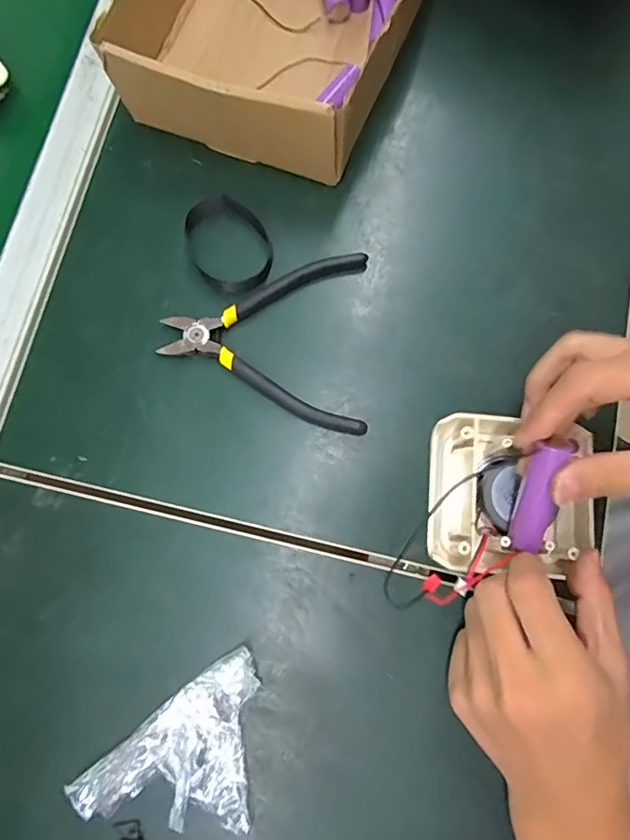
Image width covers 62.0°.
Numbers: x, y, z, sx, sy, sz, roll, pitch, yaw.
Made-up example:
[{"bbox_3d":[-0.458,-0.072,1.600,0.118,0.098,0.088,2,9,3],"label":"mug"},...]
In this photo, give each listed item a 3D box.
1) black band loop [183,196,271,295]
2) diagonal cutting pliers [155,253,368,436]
[{"bbox_3d":[-0.061,-0.123,0.368,0.056,0.011,0.073,-24,79,-5],"label":"black band loop"},{"bbox_3d":[-0.034,-0.052,0.355,0.134,0.009,0.122,0,78,0],"label":"diagonal cutting pliers"}]

